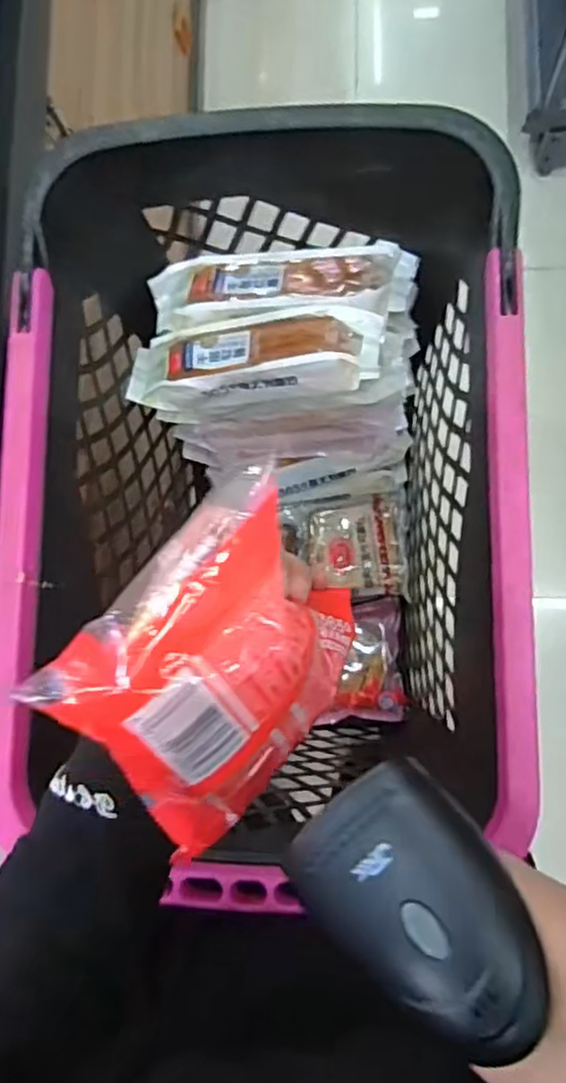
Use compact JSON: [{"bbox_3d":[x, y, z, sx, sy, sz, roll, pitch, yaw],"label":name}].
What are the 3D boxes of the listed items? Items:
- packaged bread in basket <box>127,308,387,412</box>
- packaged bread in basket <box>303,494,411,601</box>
[{"bbox_3d":[-0.024,-0.173,0.688,0.244,0.072,0.074,-4,82,18],"label":"packaged bread in basket"},{"bbox_3d":[0.088,0.007,0.849,0.113,0.031,0.118,-5,82,5],"label":"packaged bread in basket"}]

